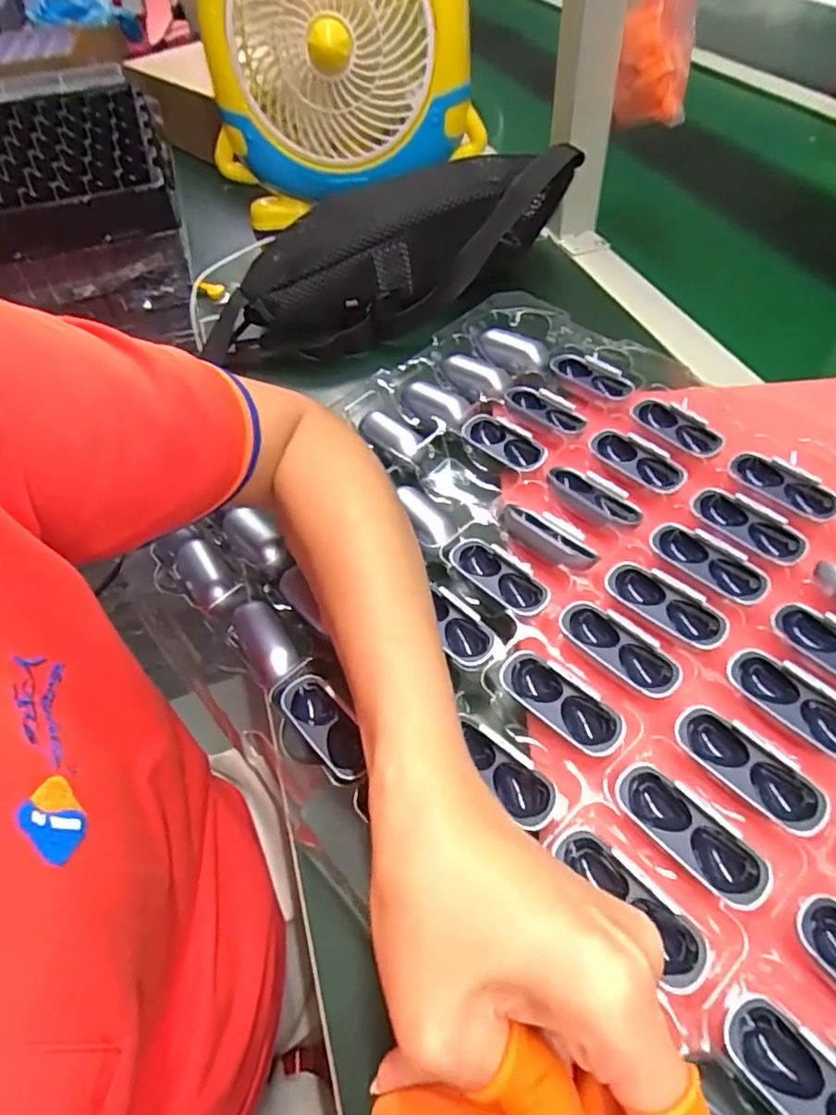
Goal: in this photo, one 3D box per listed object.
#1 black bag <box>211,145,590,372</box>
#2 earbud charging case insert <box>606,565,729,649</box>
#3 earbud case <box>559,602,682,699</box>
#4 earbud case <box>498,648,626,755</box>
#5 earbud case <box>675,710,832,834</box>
[{"bbox_3d":[-0.026,-0.262,0.528,0.300,0.099,0.155,-15,51,-7],"label":"black bag"},{"bbox_3d":[0.122,0.022,0.303,0.058,0.017,0.024,34,98,26],"label":"earbud charging case insert"},{"bbox_3d":[0.095,0.043,0.292,0.021,0.014,0.059,-35,56,-25],"label":"earbud case"},{"bbox_3d":[0.064,0.066,0.280,0.059,0.015,0.023,35,78,35],"label":"earbud case"},{"bbox_3d":[0.135,0.086,0.253,0.023,0.016,0.059,-34,56,-21],"label":"earbud case"}]

